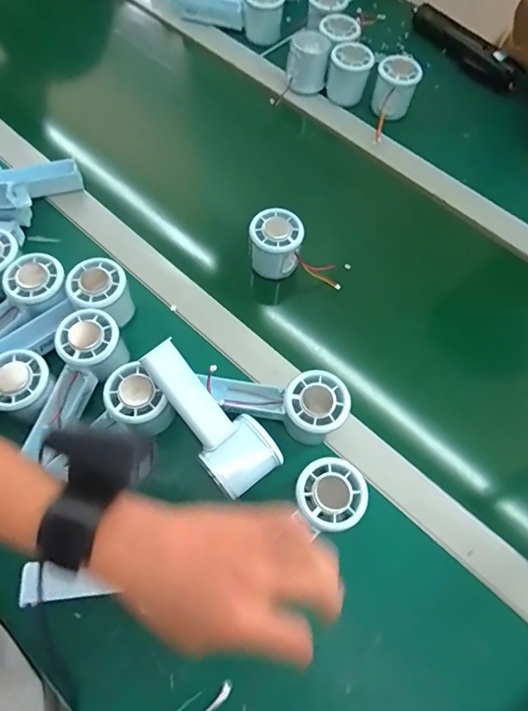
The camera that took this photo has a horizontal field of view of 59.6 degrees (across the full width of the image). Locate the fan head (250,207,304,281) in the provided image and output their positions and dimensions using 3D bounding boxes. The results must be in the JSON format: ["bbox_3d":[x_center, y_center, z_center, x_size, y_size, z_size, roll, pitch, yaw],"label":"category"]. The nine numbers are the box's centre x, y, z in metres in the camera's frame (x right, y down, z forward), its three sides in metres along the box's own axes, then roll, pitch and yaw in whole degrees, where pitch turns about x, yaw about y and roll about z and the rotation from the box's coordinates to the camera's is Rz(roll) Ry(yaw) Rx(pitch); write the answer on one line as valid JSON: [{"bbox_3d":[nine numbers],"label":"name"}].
[{"bbox_3d":[0.012,-0.125,0.516,0.054,0.060,0.051,-4,67,-3],"label":"fan head"}]

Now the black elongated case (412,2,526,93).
[{"bbox_3d":[0.306,-0.465,0.693,0.033,0.039,0.194,-37,73,-17],"label":"black elongated case"}]

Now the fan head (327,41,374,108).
[{"bbox_3d":[0.118,-0.387,0.636,0.052,0.067,0.045,15,66,3],"label":"fan head"}]

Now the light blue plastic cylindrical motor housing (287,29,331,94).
[{"bbox_3d":[0.062,-0.406,0.640,0.051,0.057,0.051,1,66,-3],"label":"light blue plastic cylindrical motor housing"}]

